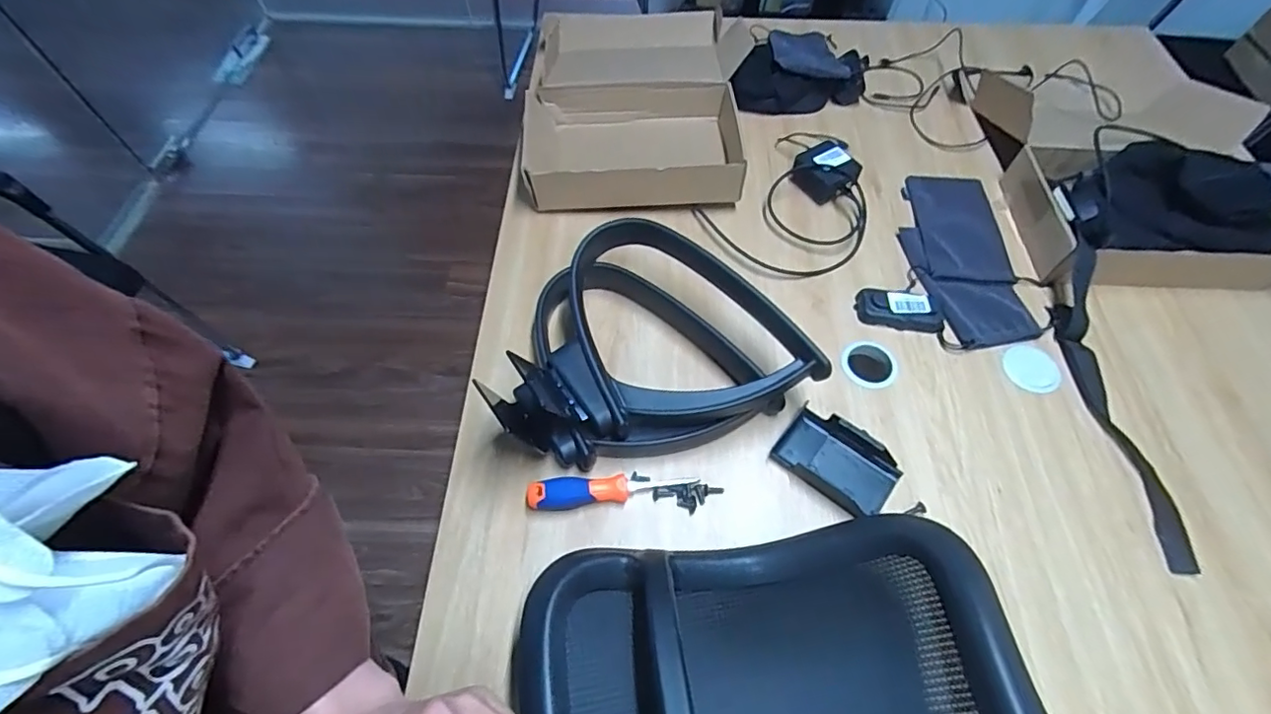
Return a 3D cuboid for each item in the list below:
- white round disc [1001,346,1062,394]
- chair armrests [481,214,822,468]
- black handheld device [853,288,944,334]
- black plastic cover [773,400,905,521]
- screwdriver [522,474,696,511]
[{"bbox_3d":[0.496,0.015,0.699,0.066,0.004,0.060,0,58,0],"label":"white round disc"},{"bbox_3d":[0.003,-0.024,0.655,0.314,0.105,0.263,-18,60,-11],"label":"chair armrests"},{"bbox_3d":[0.346,-0.061,0.731,0.106,0.023,0.053,9,59,5],"label":"black handheld device"},{"bbox_3d":[0.223,0.117,0.617,0.129,0.034,0.092,34,64,18],"label":"black plastic cover"},{"bbox_3d":[-0.026,0.141,0.595,0.177,0.027,0.027,-5,59,-4],"label":"screwdriver"}]

